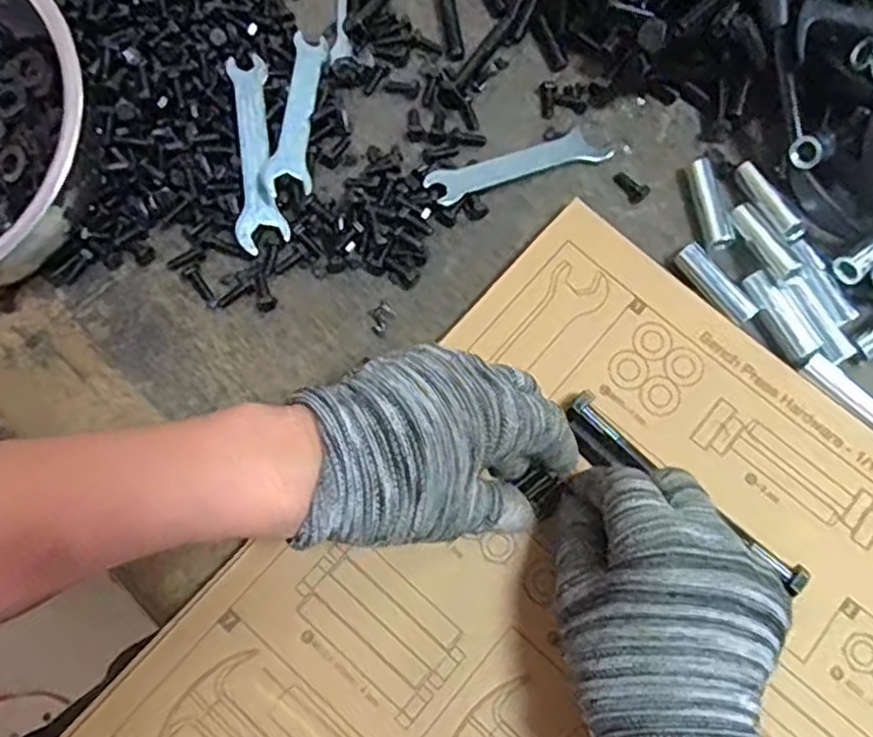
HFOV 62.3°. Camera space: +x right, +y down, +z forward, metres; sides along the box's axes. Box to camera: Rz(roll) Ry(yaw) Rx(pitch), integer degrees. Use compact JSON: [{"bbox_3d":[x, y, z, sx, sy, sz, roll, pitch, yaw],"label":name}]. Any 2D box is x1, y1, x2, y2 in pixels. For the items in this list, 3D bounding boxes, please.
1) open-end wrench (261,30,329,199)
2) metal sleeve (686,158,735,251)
[{"bbox_3d":[-0.076,-0.142,0.396,0.024,0.007,0.106,13,63,-23],"label":"open-end wrench"},{"bbox_3d":[0.148,-0.089,0.394,0.015,0.009,0.053,-5,72,-3],"label":"metal sleeve"}]

